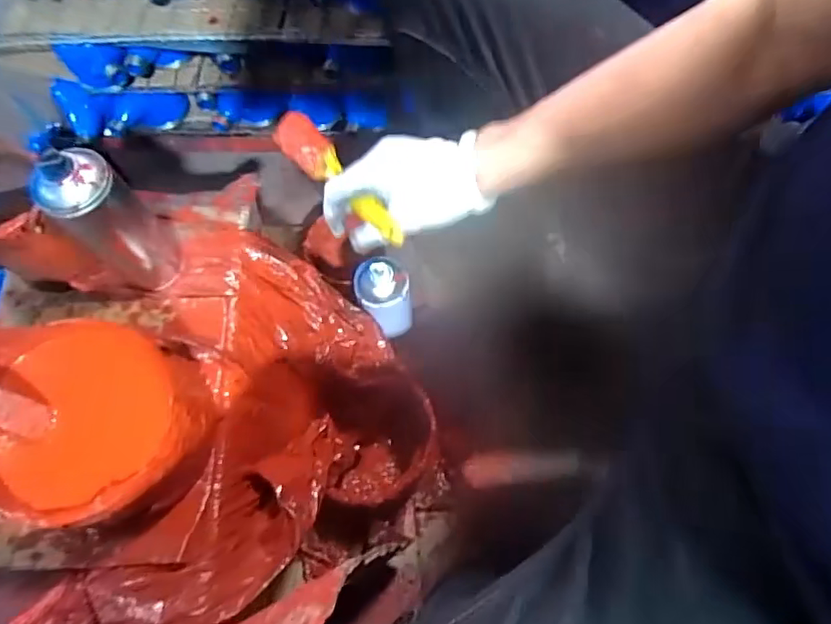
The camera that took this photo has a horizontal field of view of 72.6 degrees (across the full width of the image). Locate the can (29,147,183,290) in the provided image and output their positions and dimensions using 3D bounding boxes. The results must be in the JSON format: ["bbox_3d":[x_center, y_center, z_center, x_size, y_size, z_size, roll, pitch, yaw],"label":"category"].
[{"bbox_3d":[-0.280,-0.081,0.523,0.055,0.169,0.073,40,76,15],"label":"can"}]

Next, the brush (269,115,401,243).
[{"bbox_3d":[-0.067,-0.117,0.492,0.031,0.023,0.163,-41,71,-12],"label":"brush"}]

